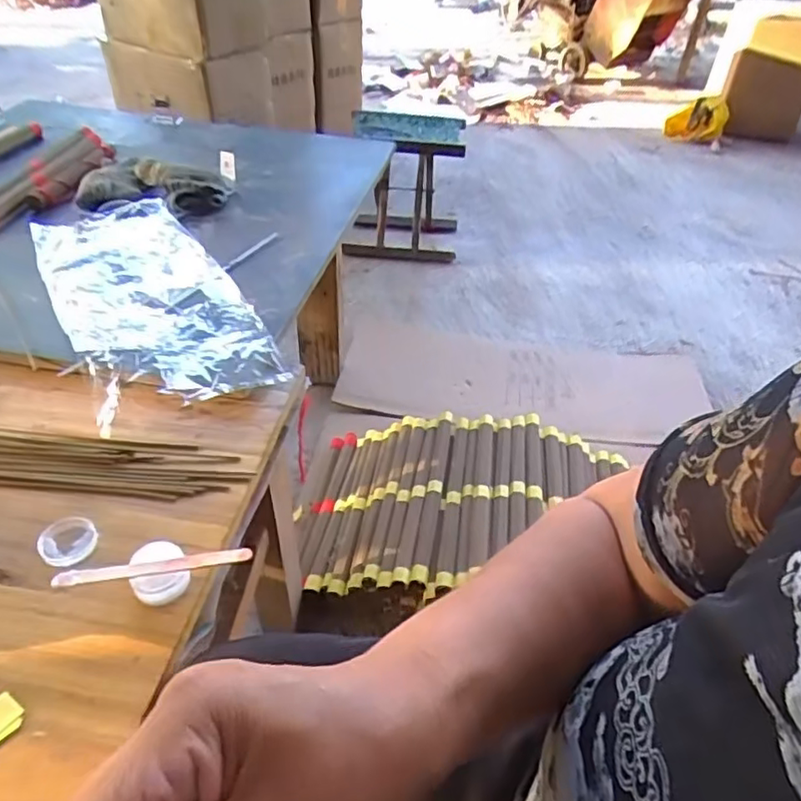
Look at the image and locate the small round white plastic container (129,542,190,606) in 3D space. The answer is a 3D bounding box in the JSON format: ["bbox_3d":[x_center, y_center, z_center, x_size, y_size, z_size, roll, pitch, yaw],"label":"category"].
[{"bbox_3d":[-0.164,0.118,0.428,0.035,0.026,0.033,2,40,-1],"label":"small round white plastic container"}]

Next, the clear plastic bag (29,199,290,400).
[{"bbox_3d":[-0.277,-0.118,0.679,0.169,0.036,0.392,-21,46,-26],"label":"clear plastic bag"}]

